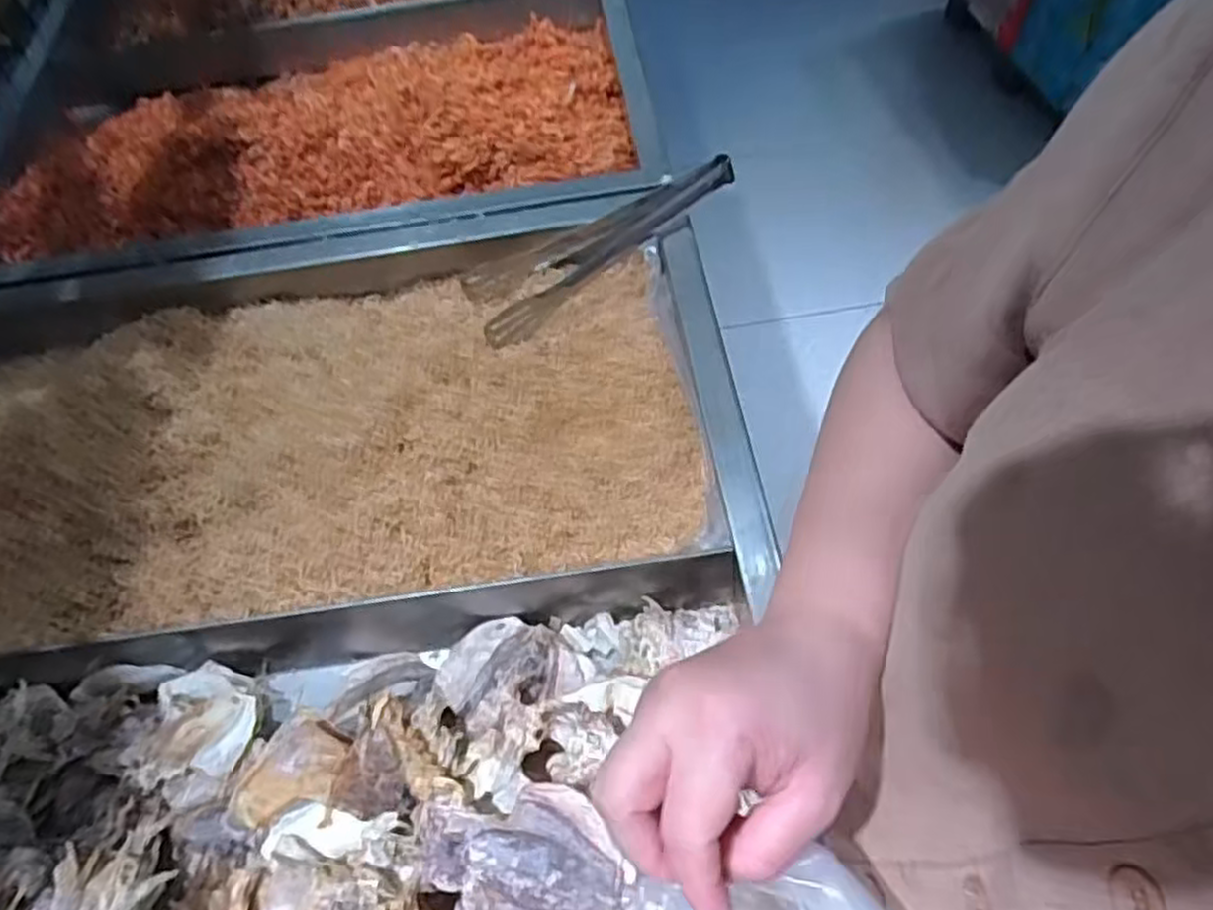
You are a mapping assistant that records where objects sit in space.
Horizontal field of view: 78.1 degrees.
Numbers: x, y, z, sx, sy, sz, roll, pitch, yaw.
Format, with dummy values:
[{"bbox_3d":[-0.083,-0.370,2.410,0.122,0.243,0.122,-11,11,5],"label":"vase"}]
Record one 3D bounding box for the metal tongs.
[{"bbox_3d":[-0.005,-0.208,0.723,0.275,0.037,0.104,-31,61,0],"label":"metal tongs"}]

